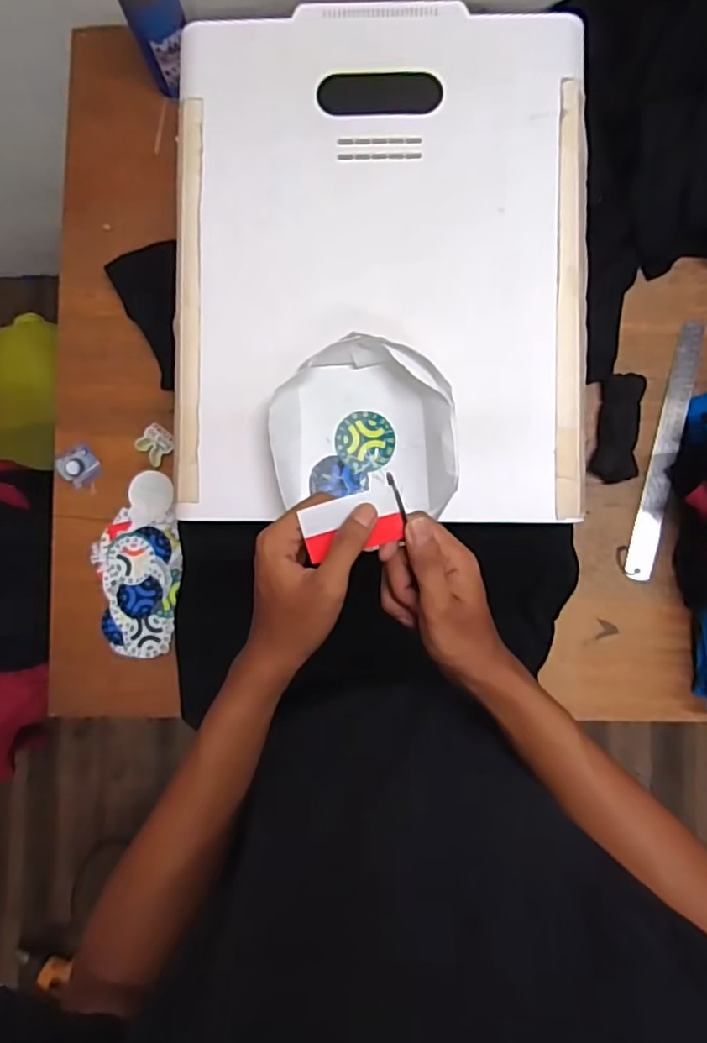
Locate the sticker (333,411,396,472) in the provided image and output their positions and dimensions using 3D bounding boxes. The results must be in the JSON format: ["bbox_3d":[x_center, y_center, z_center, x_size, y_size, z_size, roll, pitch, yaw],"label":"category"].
[{"bbox_3d":[0.011,-0.077,0.574,0.055,0.005,0.056,0,86,2],"label":"sticker"}]

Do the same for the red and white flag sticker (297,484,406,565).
[{"bbox_3d":[0.000,0.001,0.423,0.067,0.008,0.039,-12,97,-3],"label":"red and white flag sticker"}]

